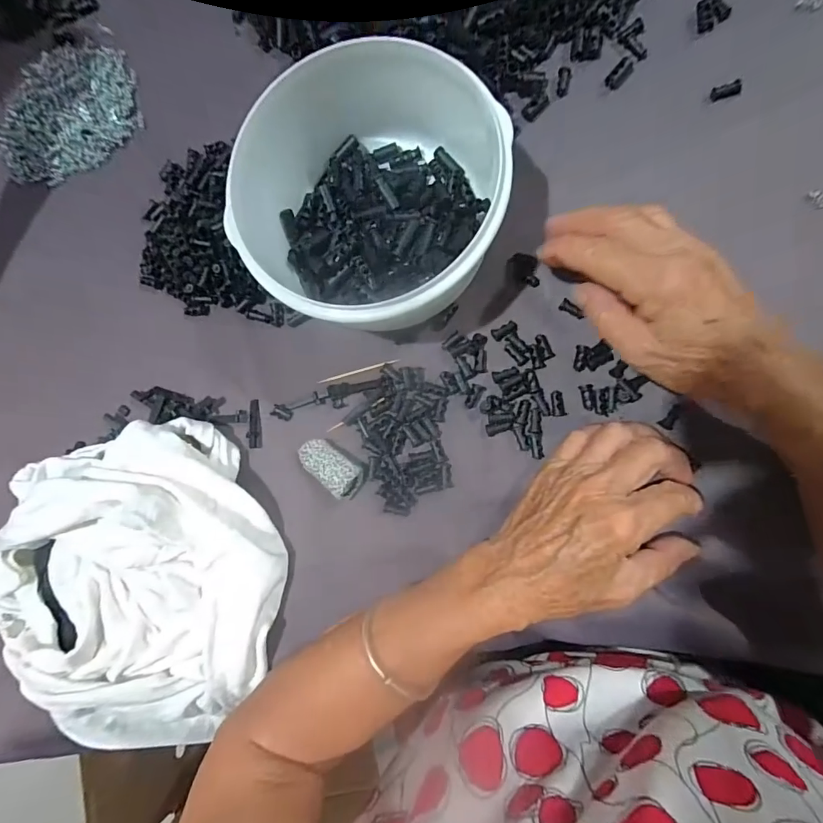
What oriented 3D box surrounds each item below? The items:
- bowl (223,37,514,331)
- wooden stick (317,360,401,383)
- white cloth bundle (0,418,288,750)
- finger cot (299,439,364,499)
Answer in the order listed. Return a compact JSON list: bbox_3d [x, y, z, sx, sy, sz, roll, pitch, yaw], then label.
[{"bbox_3d":[-0.021,-0.130,0.283,0.157,0.072,0.157,-1,84,8],"label":"bowl"},{"bbox_3d":[-0.038,-0.029,0.316,0.060,0.004,0.004,-14,85,8],"label":"wooden stick"},{"bbox_3d":[-0.190,0.118,0.301,0.208,0.063,0.203,-1,84,8],"label":"white cloth bundle"},{"bbox_3d":[-0.057,0.038,0.307,0.046,0.016,0.025,36,90,10],"label":"finger cot"}]

